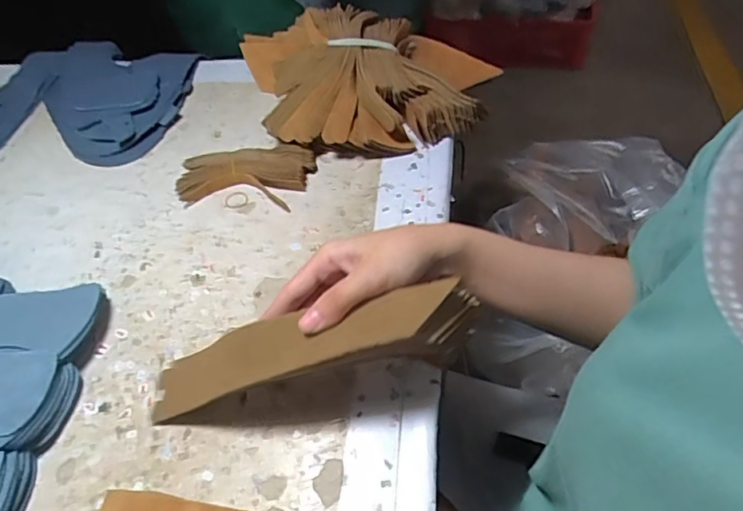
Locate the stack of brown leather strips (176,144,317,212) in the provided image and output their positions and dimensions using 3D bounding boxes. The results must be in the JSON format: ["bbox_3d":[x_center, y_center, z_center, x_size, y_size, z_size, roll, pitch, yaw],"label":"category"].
[{"bbox_3d":[-0.123,-0.079,0.536,0.126,0.021,0.063,2,51,7],"label":"stack of brown leather strips"}]

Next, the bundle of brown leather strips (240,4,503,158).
[{"bbox_3d":[-0.007,-0.199,0.587,0.233,0.074,0.216,-15,51,-7],"label":"bundle of brown leather strips"}]

